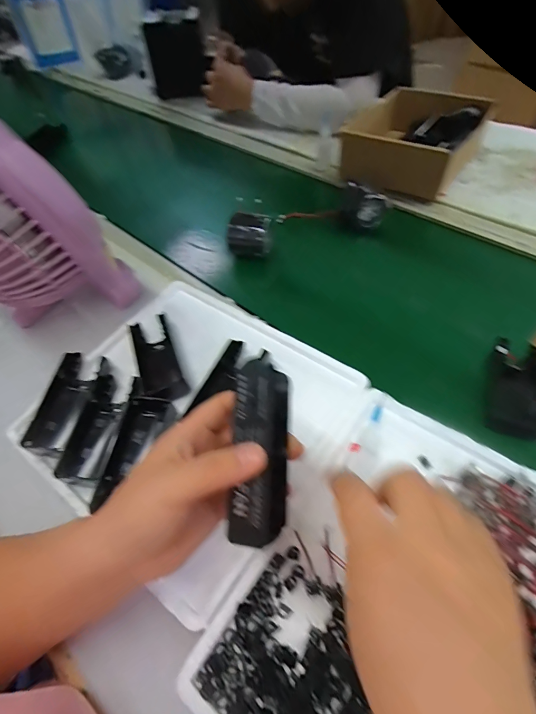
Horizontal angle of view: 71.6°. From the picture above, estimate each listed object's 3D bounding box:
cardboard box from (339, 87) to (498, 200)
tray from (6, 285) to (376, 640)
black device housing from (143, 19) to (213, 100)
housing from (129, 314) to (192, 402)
[{"bbox_3d":[0.245,-0.370,0.627,0.176,0.070,0.222,27,62,22],"label":"cardboard box"},{"bbox_3d":[-0.078,0.046,0.360,0.272,0.024,0.250,30,63,24],"label":"tray"},{"bbox_3d":[-0.218,-0.722,0.907,0.030,0.147,0.148,28,50,34],"label":"black device housing"},{"bbox_3d":[-0.118,0.002,0.396,0.042,0.023,0.115,-22,55,-10],"label":"housing"}]

